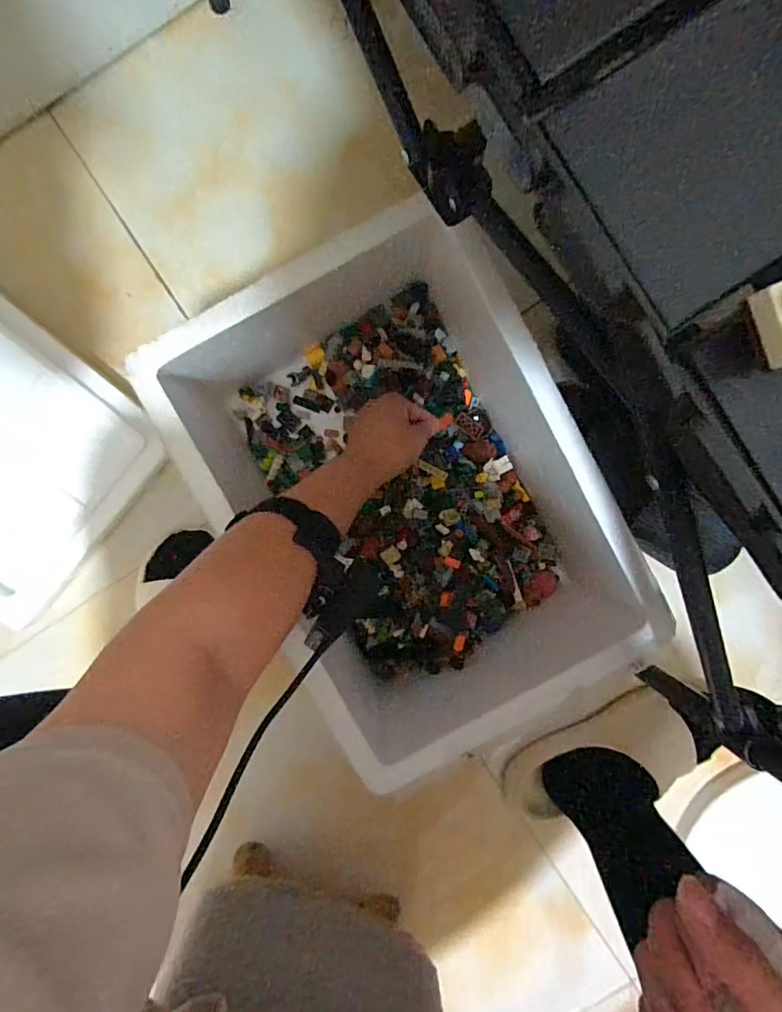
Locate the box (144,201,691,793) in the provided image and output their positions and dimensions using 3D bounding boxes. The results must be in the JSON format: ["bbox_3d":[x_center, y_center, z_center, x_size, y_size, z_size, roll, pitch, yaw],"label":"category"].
[{"bbox_3d":[0.015,0.012,0.487,0.284,0.180,0.438,-25,94,1],"label":"box"}]

